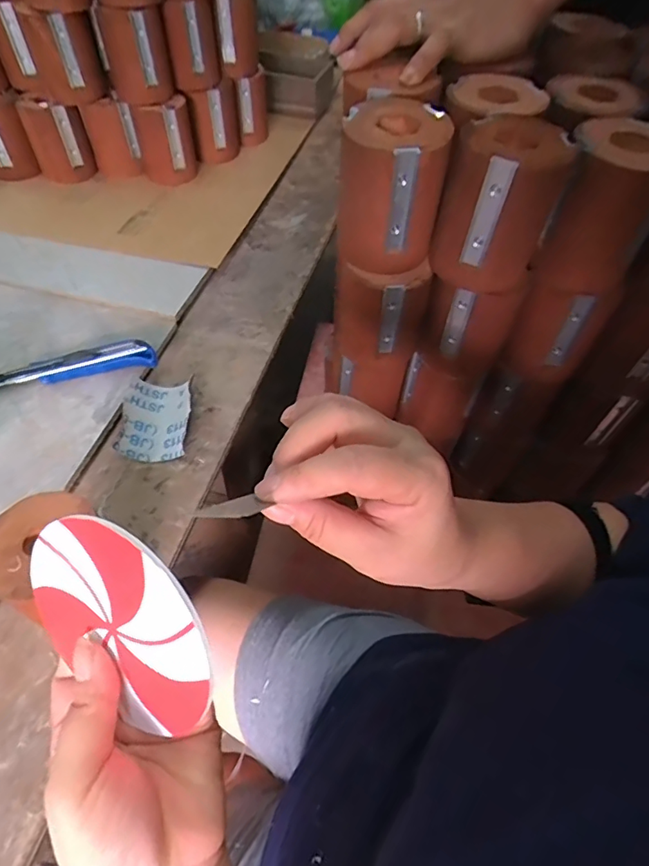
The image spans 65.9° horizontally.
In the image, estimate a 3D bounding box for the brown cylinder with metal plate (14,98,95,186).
[{"bbox_3d":[-0.389,-0.426,0.728,0.070,0.095,0.059,26,57,14],"label":"brown cylinder with metal plate"}]

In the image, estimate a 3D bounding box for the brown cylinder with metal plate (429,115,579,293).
[{"bbox_3d":[0.132,-0.173,0.384,0.075,0.100,0.073,38,61,22],"label":"brown cylinder with metal plate"}]

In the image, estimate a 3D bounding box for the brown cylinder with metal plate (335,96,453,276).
[{"bbox_3d":[0.049,-0.190,0.393,0.075,0.099,0.071,5,54,1],"label":"brown cylinder with metal plate"}]

